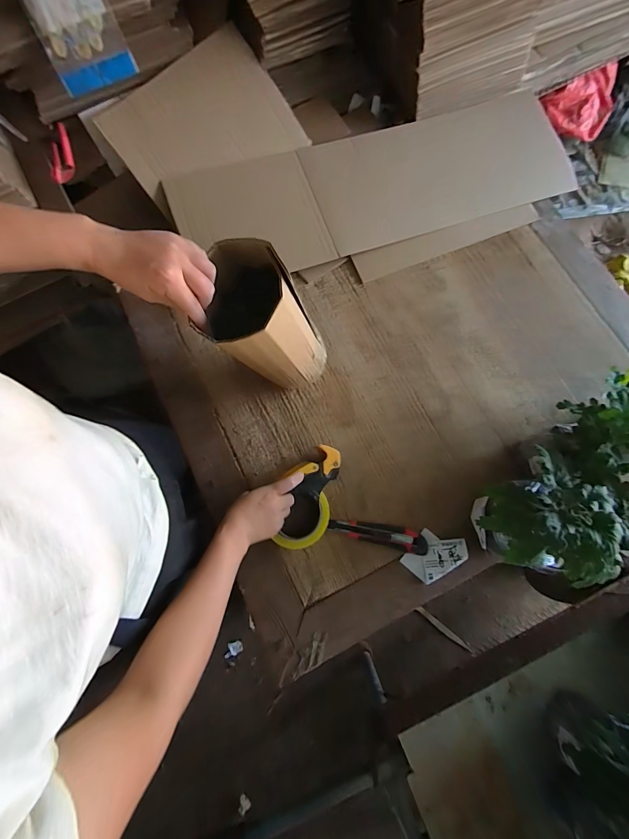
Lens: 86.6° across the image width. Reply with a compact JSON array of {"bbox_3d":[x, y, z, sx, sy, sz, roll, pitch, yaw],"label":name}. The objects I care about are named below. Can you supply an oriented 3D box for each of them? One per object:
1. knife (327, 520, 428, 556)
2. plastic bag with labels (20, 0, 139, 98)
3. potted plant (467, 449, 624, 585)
[{"bbox_3d":[0.116,0.207,0.606,0.178,0.015,0.037,13,76,5],"label":"knife"},{"bbox_3d":[-0.441,-0.723,0.605,0.136,0.173,0.025,-24,42,-1],"label":"plastic bag with labels"},{"bbox_3d":[0.322,0.154,0.496,0.161,0.223,0.126,37,80,11],"label":"potted plant"}]

